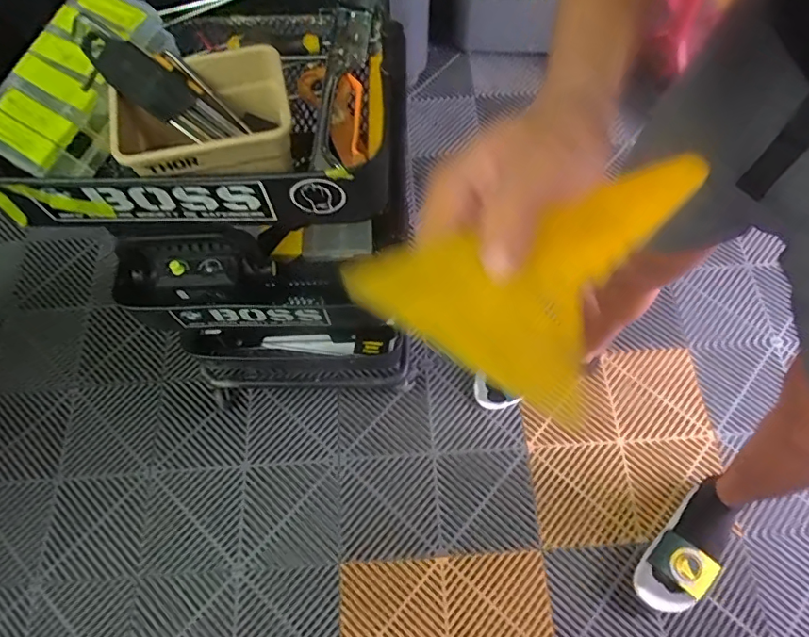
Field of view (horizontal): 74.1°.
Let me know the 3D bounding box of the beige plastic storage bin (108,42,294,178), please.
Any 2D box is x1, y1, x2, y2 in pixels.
[{"bbox_3d":[-0.189,-0.182,0.517,0.163,0.069,0.121,-14,67,-4],"label":"beige plastic storage bin"}]

